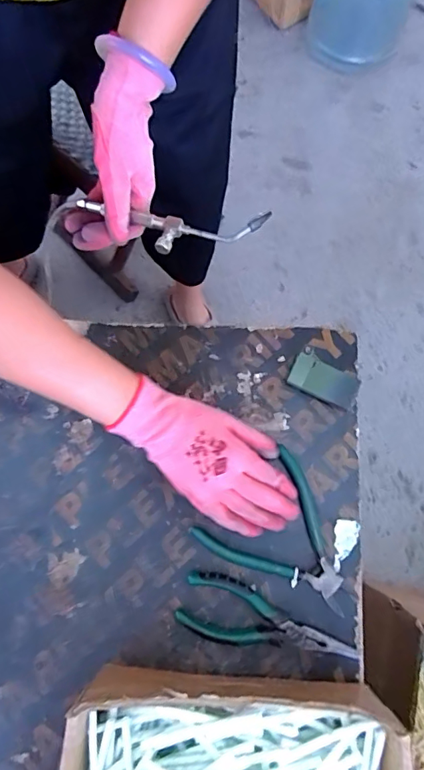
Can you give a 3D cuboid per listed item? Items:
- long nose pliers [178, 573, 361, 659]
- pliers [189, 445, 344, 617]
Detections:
[{"bbox_3d":[0.046,0.212,0.413,0.151,0.017,0.051,21,78,4],"label":"long nose pliers"},{"bbox_3d":[0.072,0.145,0.433,0.115,0.013,0.137,-44,81,-9],"label":"pliers"}]

